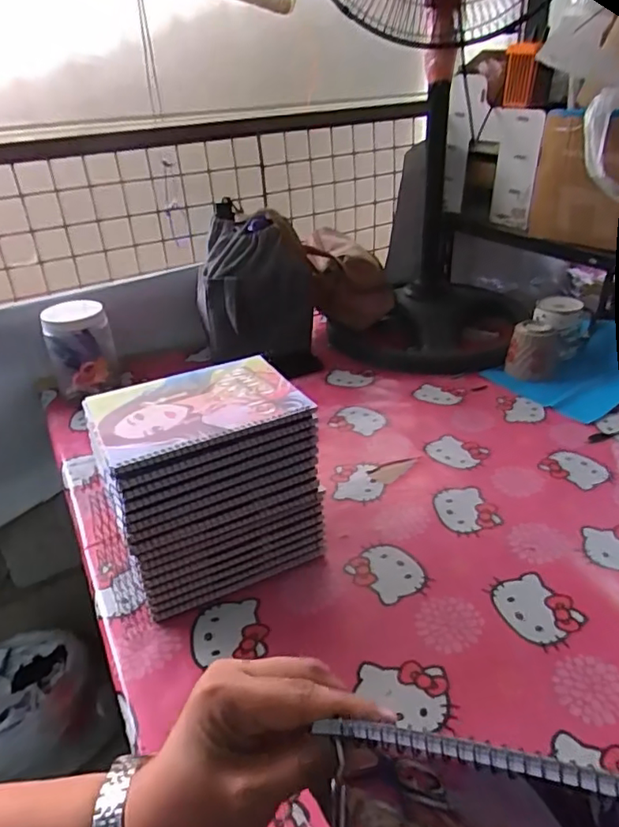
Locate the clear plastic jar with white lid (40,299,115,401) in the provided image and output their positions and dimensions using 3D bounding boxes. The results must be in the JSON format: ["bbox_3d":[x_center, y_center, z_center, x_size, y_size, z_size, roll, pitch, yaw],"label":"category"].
[{"bbox_3d":[-0.384,-0.108,0.972,0.101,0.136,0.086,-17,33,-20],"label":"clear plastic jar with white lid"}]

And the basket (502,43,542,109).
[{"bbox_3d":[0.406,-0.649,1.112,0.056,0.103,0.076,6,32,16],"label":"basket"}]

